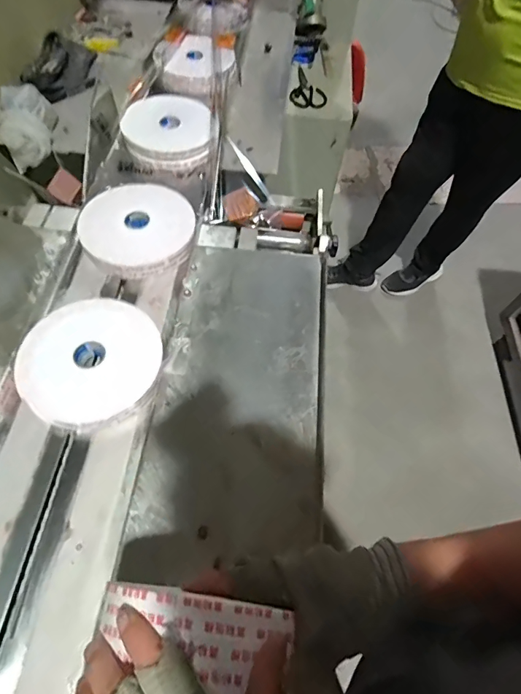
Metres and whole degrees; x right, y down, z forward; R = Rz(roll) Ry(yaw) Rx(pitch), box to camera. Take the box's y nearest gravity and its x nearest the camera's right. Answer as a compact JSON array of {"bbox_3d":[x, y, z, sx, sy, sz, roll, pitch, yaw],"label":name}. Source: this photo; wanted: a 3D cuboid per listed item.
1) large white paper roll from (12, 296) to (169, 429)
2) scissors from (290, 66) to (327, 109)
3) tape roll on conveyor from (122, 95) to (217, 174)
[{"bbox_3d":[-0.226,0.015,0.545,0.180,0.025,0.178,2,60,-3],"label":"large white paper roll"},{"bbox_3d":[0.146,-0.782,1.220,0.105,0.018,0.196,7,60,0],"label":"scissors"},{"bbox_3d":[-0.178,-0.424,0.797,0.171,0.053,0.171,0,62,1],"label":"tape roll on conveyor"}]

